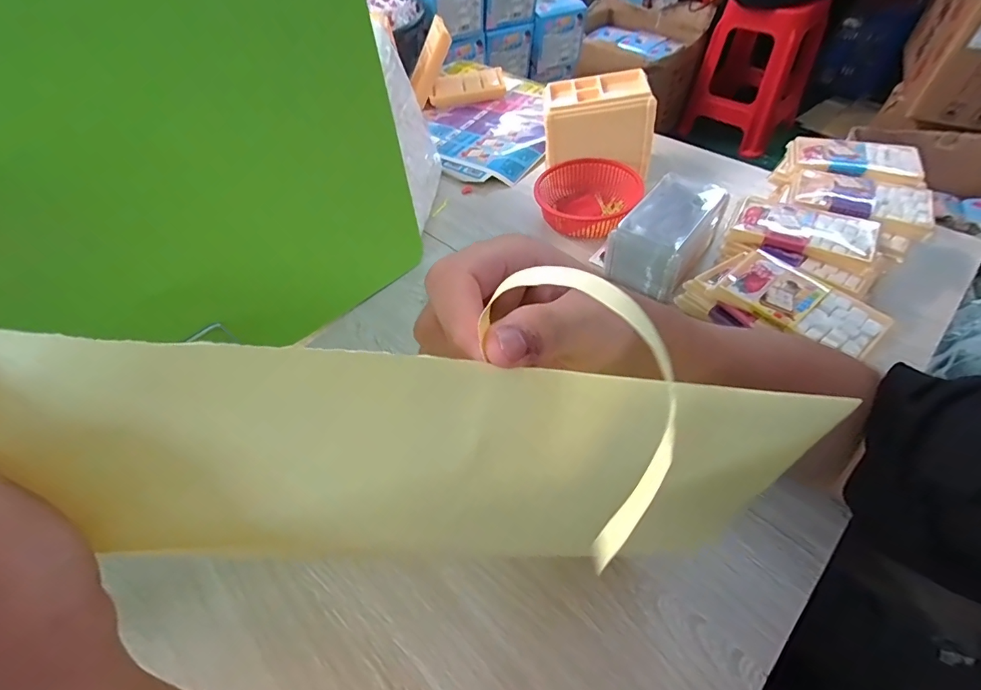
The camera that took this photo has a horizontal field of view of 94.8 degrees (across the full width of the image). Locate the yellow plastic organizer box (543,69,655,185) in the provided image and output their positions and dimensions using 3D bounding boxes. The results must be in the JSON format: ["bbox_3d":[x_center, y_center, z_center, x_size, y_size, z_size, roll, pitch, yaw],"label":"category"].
[{"bbox_3d":[0.147,-0.294,0.618,0.144,0.114,0.090,6,53,11],"label":"yellow plastic organizer box"}]

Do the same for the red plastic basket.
[{"bbox_3d":[0.124,-0.191,0.589,0.127,0.043,0.121,-3,52,4],"label":"red plastic basket"}]

